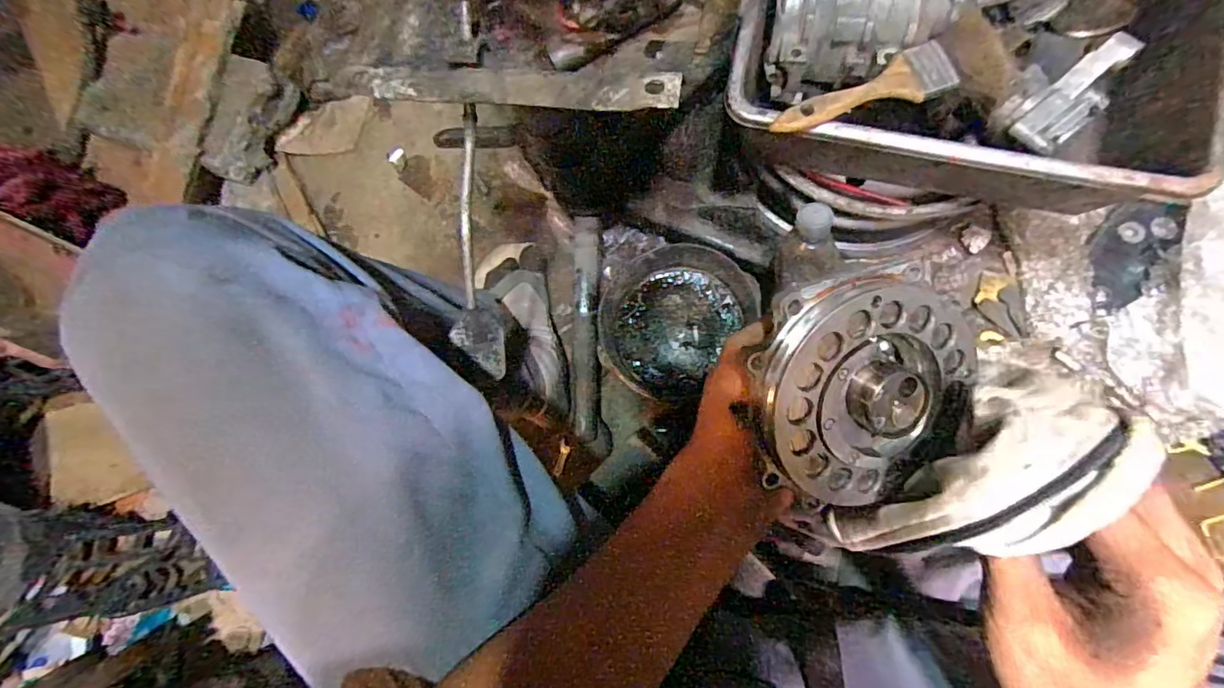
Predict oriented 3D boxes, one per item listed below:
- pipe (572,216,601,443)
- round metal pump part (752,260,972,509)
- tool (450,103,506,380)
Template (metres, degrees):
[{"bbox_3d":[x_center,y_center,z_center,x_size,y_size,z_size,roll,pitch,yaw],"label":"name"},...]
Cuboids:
[{"bbox_3d":[-0.032,-0.024,0.669,0.033,0.026,0.280,0,84,7],"label":"pipe"},{"bbox_3d":[0.124,0.023,0.276,0.114,0.050,0.114,-8,104,-10],"label":"round metal pump part"},{"bbox_3d":[-0.109,-0.070,0.415,0.031,0.034,0.209,3,111,7],"label":"tool"}]

